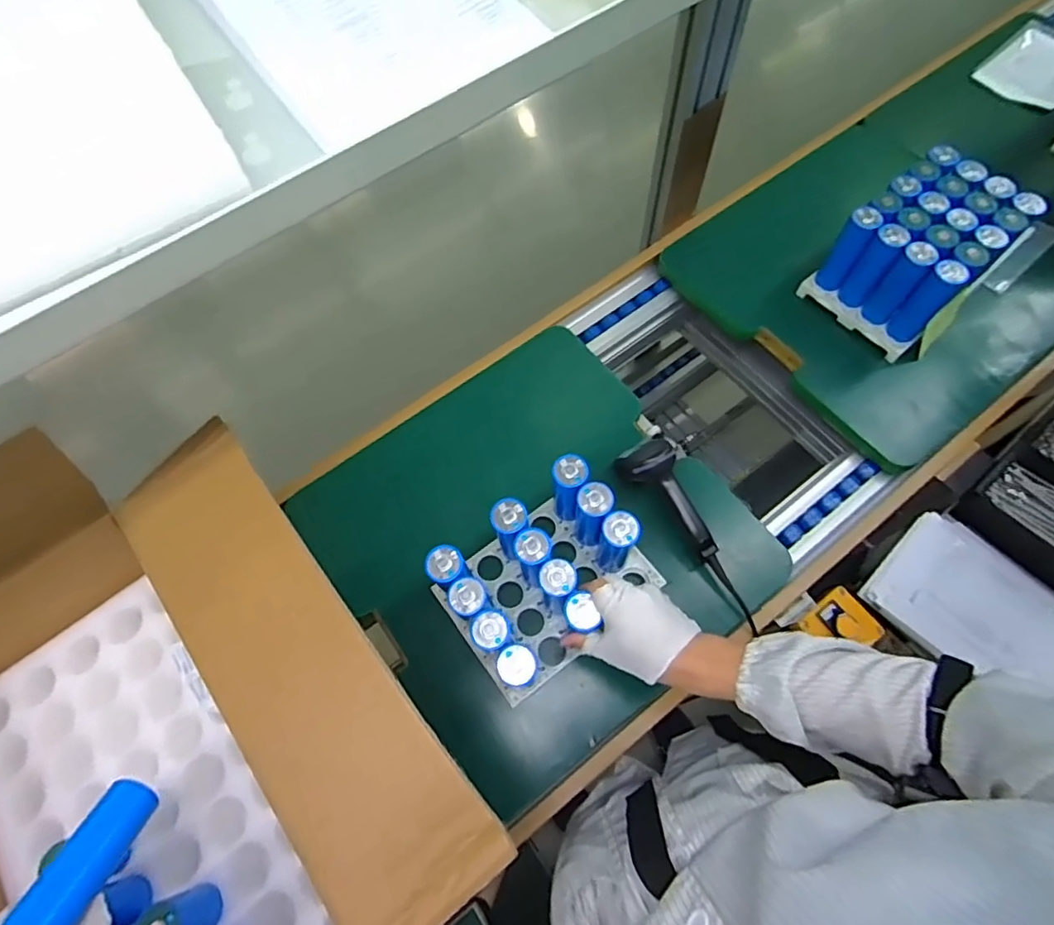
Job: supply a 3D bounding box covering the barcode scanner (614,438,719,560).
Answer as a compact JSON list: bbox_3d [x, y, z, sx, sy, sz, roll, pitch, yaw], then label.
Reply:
[{"bbox_3d":[0.190,0.041,0.738,0.061,0.061,0.171,-34,69,-11],"label":"barcode scanner"}]

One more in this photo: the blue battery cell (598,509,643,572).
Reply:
[{"bbox_3d":[0.104,0.096,0.667,0.037,0.139,0.036,-1,66,3],"label":"blue battery cell"}]

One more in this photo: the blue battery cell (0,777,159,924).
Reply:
[{"bbox_3d":[-0.325,0.297,0.410,0.031,0.032,0.132,11,28,8],"label":"blue battery cell"}]

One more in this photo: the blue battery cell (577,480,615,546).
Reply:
[{"bbox_3d":[0.077,0.070,0.678,0.039,0.136,0.045,16,68,10],"label":"blue battery cell"}]

